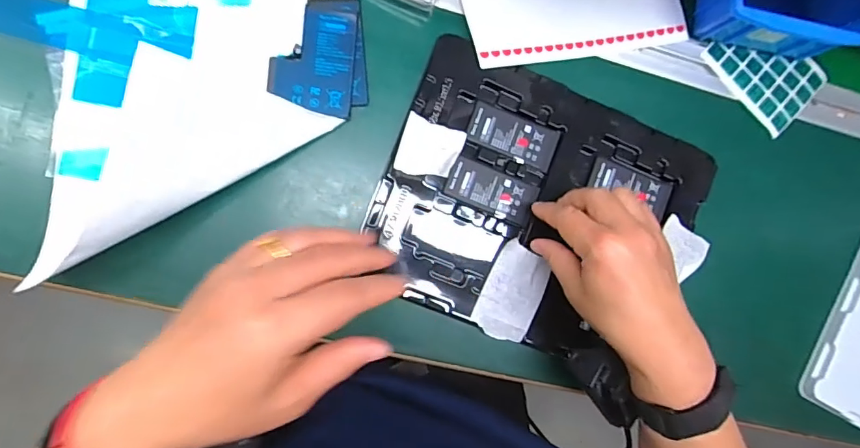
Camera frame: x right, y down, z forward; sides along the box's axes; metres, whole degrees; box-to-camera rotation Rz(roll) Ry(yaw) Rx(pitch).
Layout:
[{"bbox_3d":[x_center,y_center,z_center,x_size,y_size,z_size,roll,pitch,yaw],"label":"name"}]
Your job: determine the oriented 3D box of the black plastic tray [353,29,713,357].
[{"bbox_3d":[0.093,-0.012,0.414,0.262,0.015,0.214,22,87,-9],"label":"black plastic tray"}]

